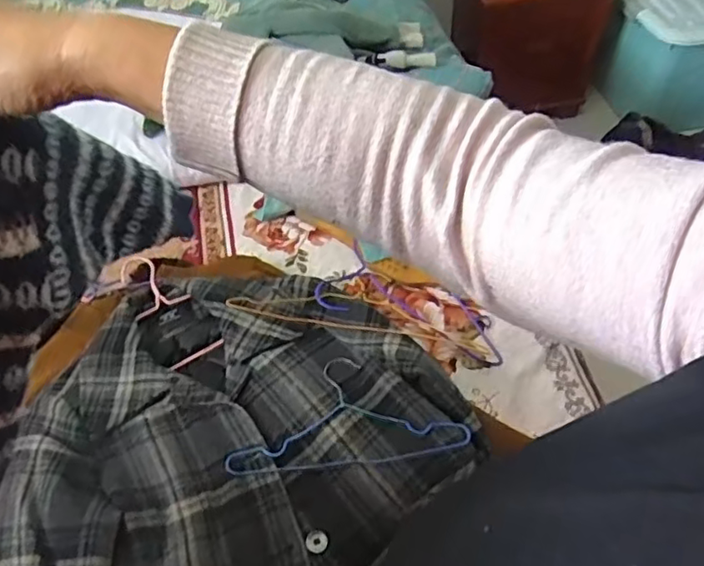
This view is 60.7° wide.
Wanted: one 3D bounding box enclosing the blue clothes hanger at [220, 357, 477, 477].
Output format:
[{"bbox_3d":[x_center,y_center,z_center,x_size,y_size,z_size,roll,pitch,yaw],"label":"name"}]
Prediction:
[{"bbox_3d":[-0.006,0.162,0.782,0.303,0.009,0.160,-5,52,-1],"label":"blue clothes hanger"}]

